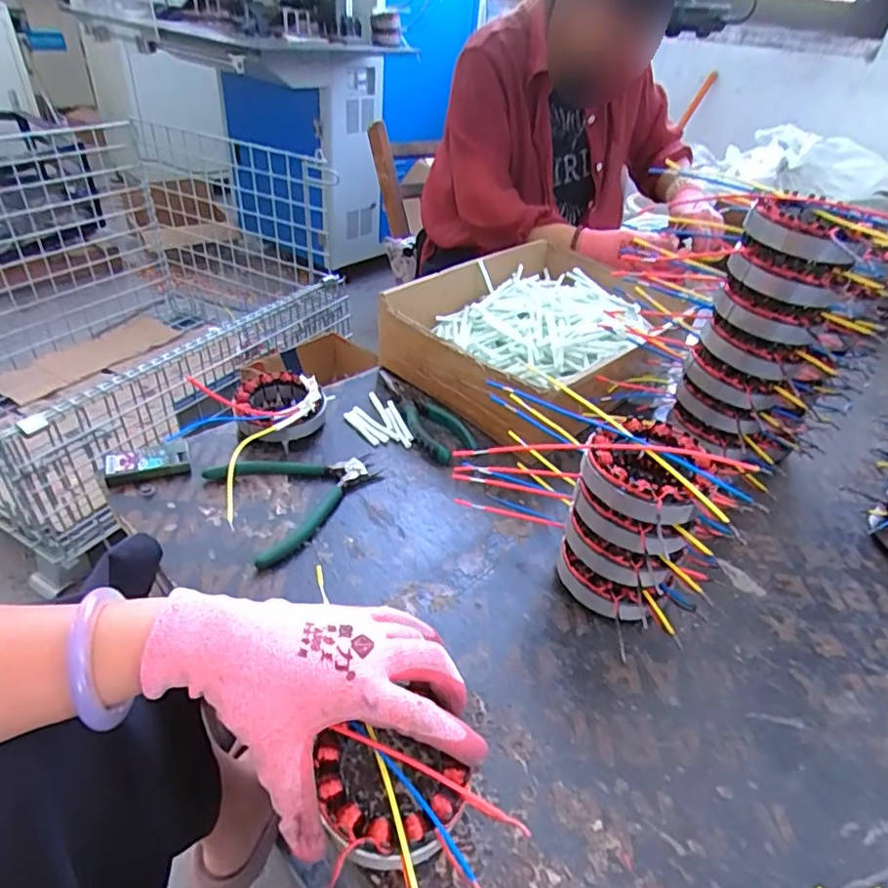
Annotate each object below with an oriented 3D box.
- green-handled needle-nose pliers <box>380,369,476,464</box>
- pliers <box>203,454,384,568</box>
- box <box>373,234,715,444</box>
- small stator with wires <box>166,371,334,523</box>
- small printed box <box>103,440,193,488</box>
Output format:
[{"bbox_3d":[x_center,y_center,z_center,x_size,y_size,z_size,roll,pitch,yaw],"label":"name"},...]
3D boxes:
[{"bbox_3d":[-0.027,-0.034,0.608,0.064,0.016,0.152,-24,48,-33],"label":"green-handled needle-nose pliers"},{"bbox_3d":[-0.121,0.038,0.500,0.131,0.012,0.116,-22,47,-32],"label":"pliers"},{"bbox_3d":[0.114,-0.119,0.684,0.272,0.097,0.302,32,44,28],"label":"box"},{"bbox_3d":[-0.197,-0.023,0.550,0.125,0.044,0.163,20,40,16],"label":"small stator with wires"},{"bbox_3d":[-0.263,0.018,0.509,0.066,0.015,0.035,-12,42,-23],"label":"small printed box"}]

